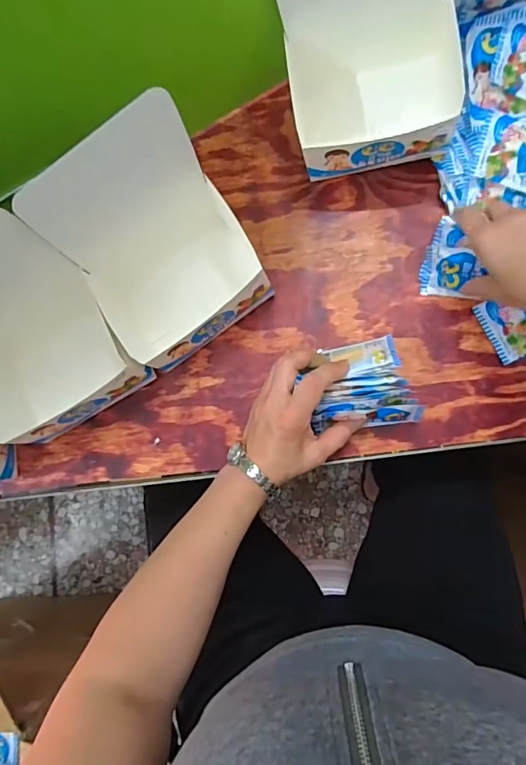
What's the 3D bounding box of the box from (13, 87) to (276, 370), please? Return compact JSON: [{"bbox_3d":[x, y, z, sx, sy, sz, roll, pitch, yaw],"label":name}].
[{"bbox_3d":[-0.088,-0.107,0.410,0.161,0.185,0.121,-34,82,0],"label":"box"}]

